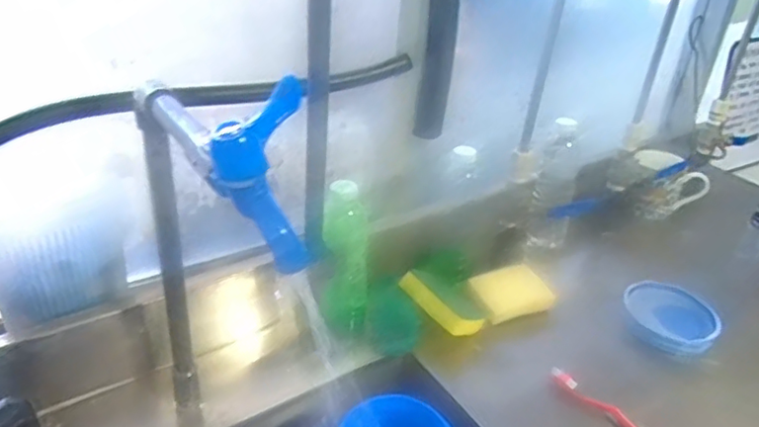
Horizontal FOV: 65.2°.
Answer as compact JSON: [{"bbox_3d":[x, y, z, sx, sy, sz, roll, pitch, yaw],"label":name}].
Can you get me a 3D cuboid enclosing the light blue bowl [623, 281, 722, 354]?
[{"bbox_3d":[0.392,0.145,0.803,0.119,0.046,0.120,11,31,12],"label":"light blue bowl"}]

